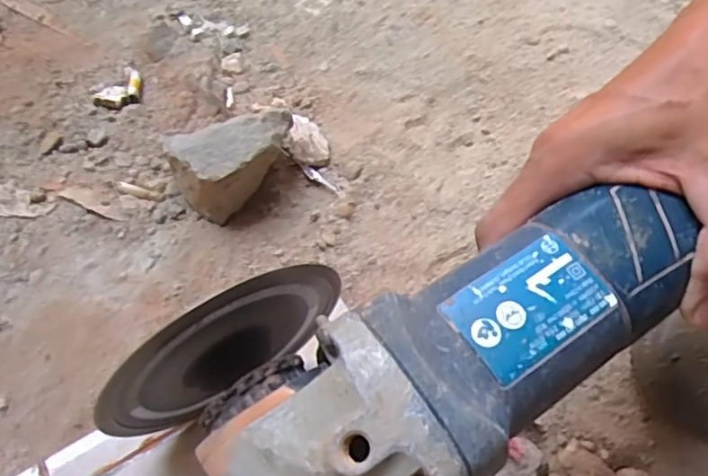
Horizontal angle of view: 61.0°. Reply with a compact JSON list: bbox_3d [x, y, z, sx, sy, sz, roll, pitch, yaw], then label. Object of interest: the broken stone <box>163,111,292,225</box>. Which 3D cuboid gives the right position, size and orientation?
[{"bbox_3d":[-0.086,-0.051,0.420,0.084,0.056,0.057,-7,59,-14],"label":"broken stone"}]

